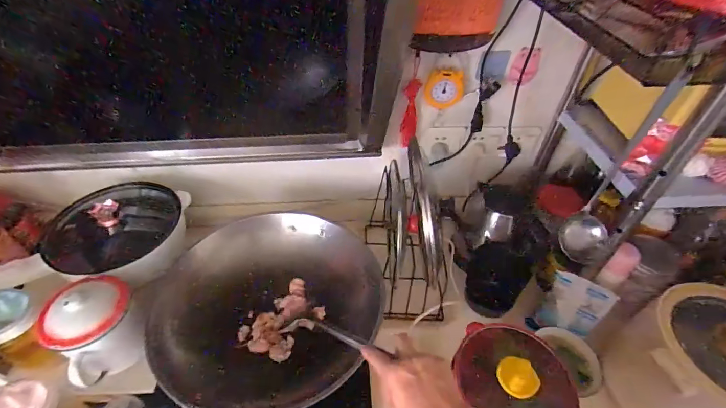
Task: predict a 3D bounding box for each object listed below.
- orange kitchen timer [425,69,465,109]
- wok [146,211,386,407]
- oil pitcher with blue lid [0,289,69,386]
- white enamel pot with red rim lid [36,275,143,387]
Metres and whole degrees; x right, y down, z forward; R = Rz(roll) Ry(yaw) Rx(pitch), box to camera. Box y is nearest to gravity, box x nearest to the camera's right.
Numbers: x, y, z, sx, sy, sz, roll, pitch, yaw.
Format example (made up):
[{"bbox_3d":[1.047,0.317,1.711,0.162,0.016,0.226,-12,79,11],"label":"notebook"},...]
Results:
[{"bbox_3d":[0.155,-0.216,0.672,0.072,0.078,0.010,-2,45,-2],"label":"orange kitchen timer"},{"bbox_3d":[-0.152,0.177,0.626,0.323,0.137,0.364,27,51,24],"label":"wok"},{"bbox_3d":[-0.534,0.208,0.545,0.087,0.118,0.095,23,49,21],"label":"oil pitcher with blue lid"},{"bbox_3d":[-0.423,0.196,0.566,0.098,0.177,0.119,26,51,23],"label":"white enamel pot with red rim lid"}]

